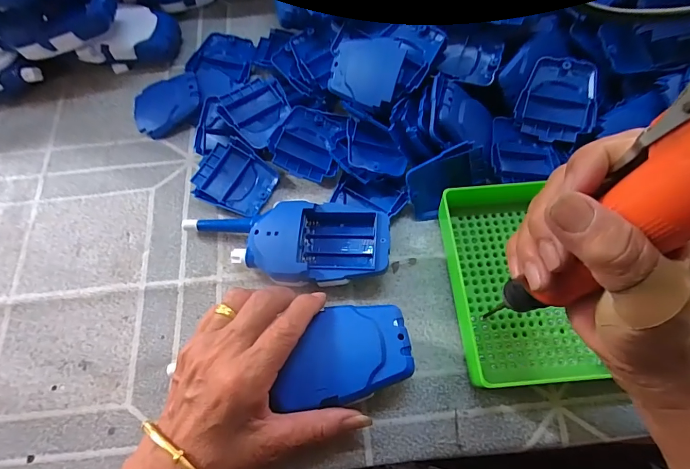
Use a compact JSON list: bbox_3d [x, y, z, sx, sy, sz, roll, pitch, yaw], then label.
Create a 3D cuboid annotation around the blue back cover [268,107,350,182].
[{"bbox_3d":[-0.030,-0.081,0.336,0.056,0.013,0.068,21,66,-11],"label":"blue back cover"}]

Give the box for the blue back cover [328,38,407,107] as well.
[{"bbox_3d":[0.017,-0.136,0.326,0.061,0.004,0.051,21,101,22],"label":"blue back cover"}]

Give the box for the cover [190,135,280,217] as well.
[{"bbox_3d":[-0.093,-0.047,0.335,0.063,0.016,0.057,27,71,10],"label":"cover"}]

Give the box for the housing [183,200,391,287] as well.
[{"bbox_3d":[-0.044,0.009,0.304,0.152,0.033,0.062,-2,69,0],"label":"housing"}]

